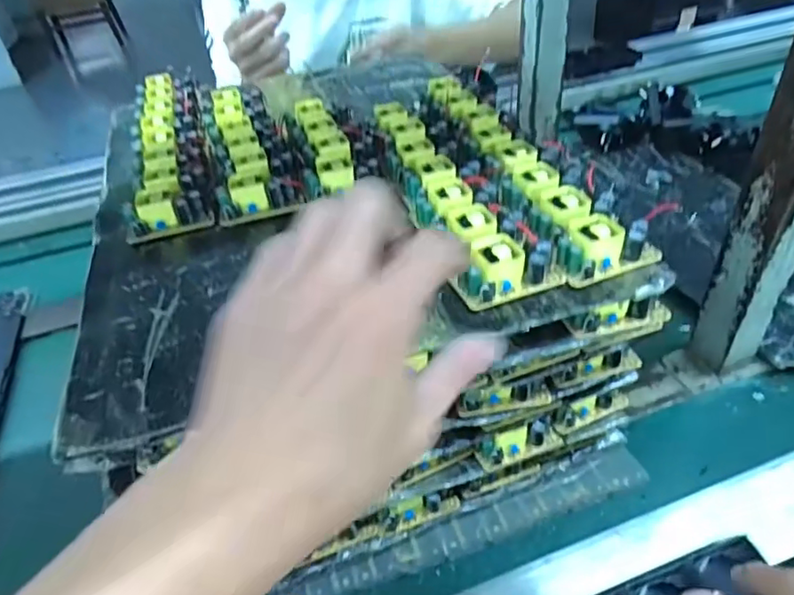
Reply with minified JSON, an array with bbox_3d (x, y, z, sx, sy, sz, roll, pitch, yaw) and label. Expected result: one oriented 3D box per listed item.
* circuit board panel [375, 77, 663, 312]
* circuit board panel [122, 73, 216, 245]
[{"bbox_3d":[0.062,-0.101,0.447,0.122,0.025,0.282,-14,41,-7],"label":"circuit board panel"},{"bbox_3d":[-0.203,-0.143,0.529,0.066,0.029,0.281,-15,41,-8],"label":"circuit board panel"}]

